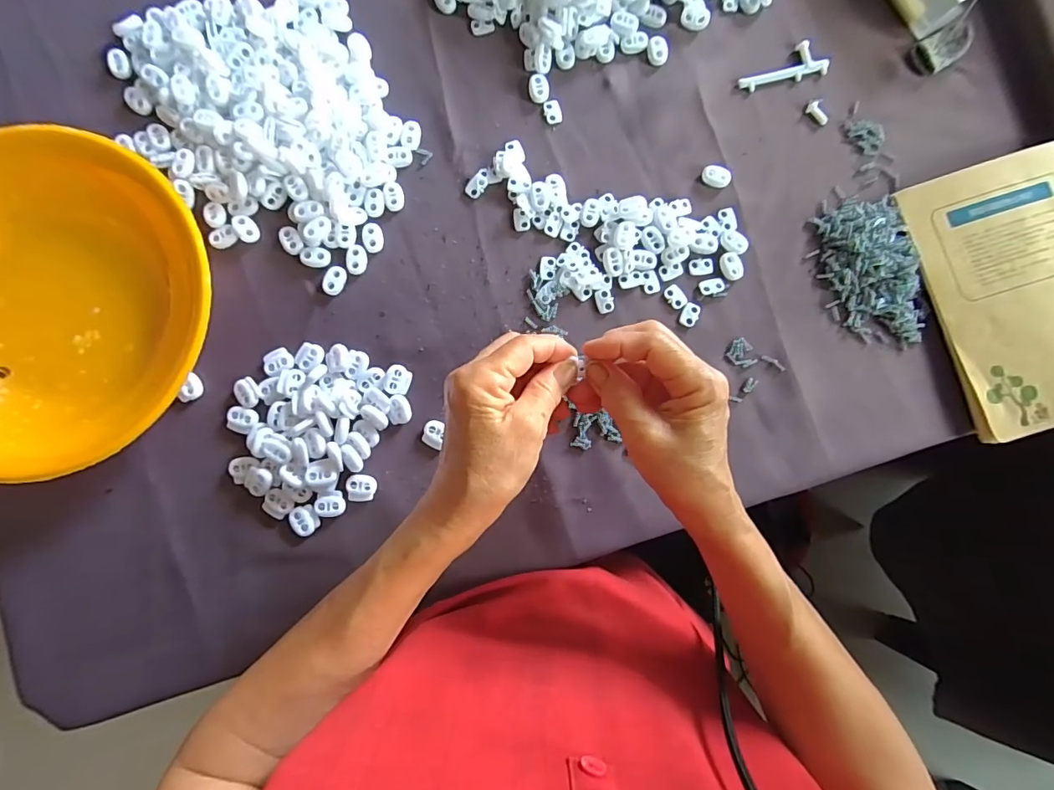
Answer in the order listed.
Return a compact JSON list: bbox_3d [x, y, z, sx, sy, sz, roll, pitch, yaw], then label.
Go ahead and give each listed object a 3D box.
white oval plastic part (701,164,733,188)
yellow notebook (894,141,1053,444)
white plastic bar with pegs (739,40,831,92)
[{"bbox_3d":[0.150,-0.174,0.380,0.023,0.006,0.017,26,85,1],"label":"white oval plastic part"},{"bbox_3d":[0.383,-0.082,0.365,0.135,0.014,0.204,-17,85,-2],"label":"yellow notebook"},{"bbox_3d":[0.207,-0.267,0.389,0.073,0.006,0.029,-15,85,-2],"label":"white plastic bar with pegs"}]

